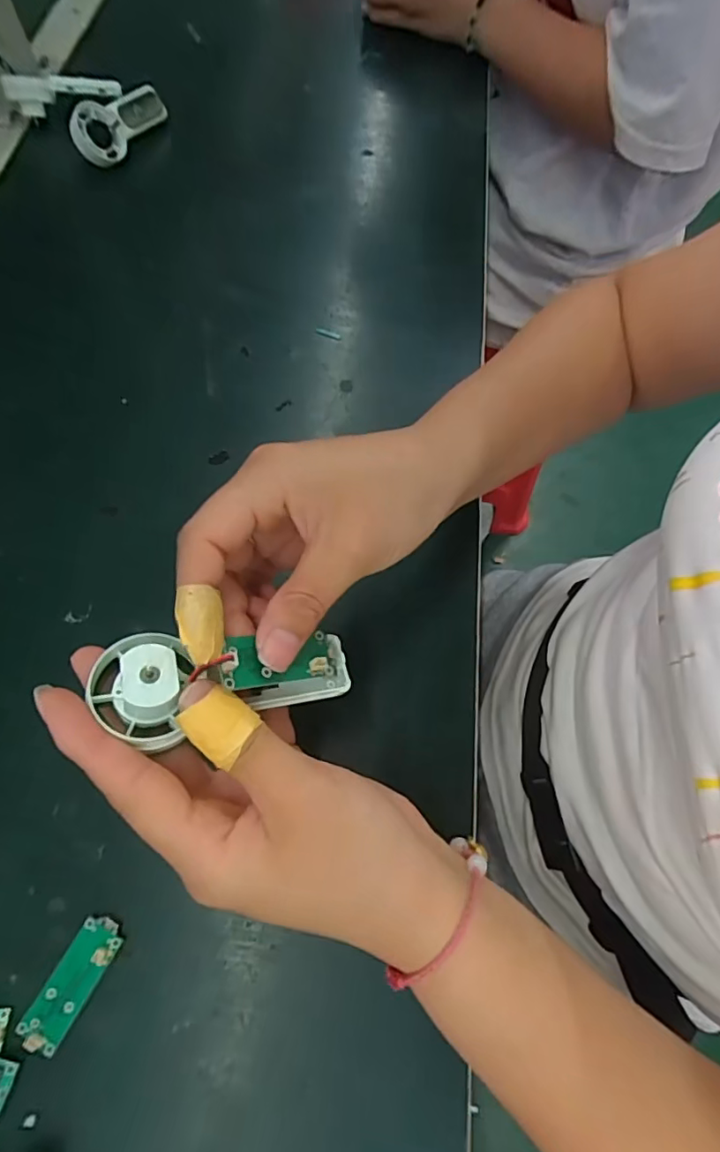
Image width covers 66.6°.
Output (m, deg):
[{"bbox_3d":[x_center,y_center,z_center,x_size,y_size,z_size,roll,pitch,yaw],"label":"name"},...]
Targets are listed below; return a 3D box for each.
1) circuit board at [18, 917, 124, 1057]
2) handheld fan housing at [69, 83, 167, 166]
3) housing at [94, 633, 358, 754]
[{"bbox_3d":[-0.123,0.173,0.235,0.019,0.005,0.050,28,68,10],"label":"circuit board"},{"bbox_3d":[-0.197,-0.375,0.455,0.019,0.039,0.089,5,50,46],"label":"handheld fan housing"},{"bbox_3d":[-0.041,0.036,0.192,0.092,0.020,0.035,5,62,-36],"label":"housing"}]

